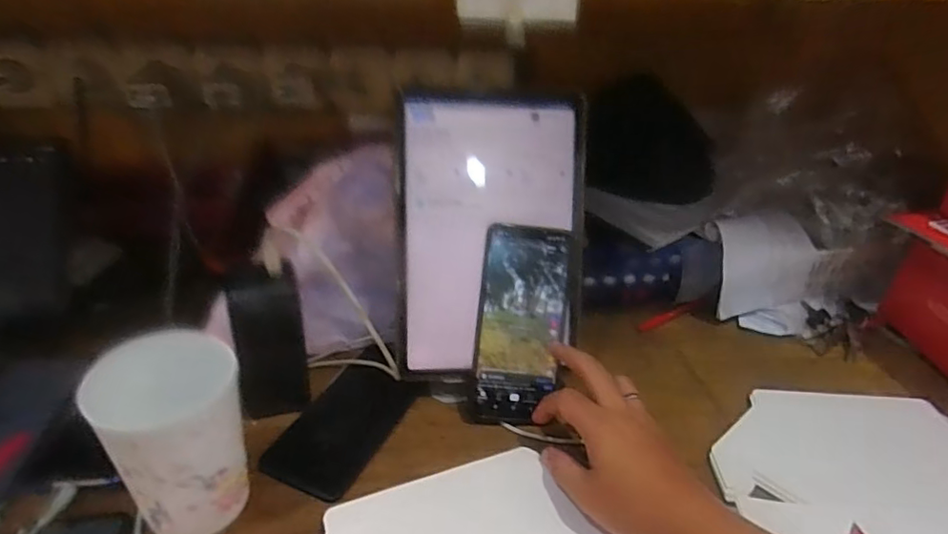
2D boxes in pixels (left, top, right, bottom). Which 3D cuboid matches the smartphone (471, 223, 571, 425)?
[{"bbox_3d":[0.044,0.052,0.506,0.077,0.172,0.009,5,0,-10],"label":"smartphone"}]

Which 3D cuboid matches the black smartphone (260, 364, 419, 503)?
[{"bbox_3d":[-0.111,0.136,0.492,0.073,0.012,0.136,16,33,18],"label":"black smartphone"}]

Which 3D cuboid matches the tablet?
[{"bbox_3d":[0.015,-0.026,0.500,0.157,0.238,0.011,0,8,-7],"label":"tablet"}]

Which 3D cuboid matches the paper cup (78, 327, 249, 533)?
[{"bbox_3d":[-0.200,0.116,0.387,0.078,0.128,0.075,3,31,-2],"label":"paper cup"}]

